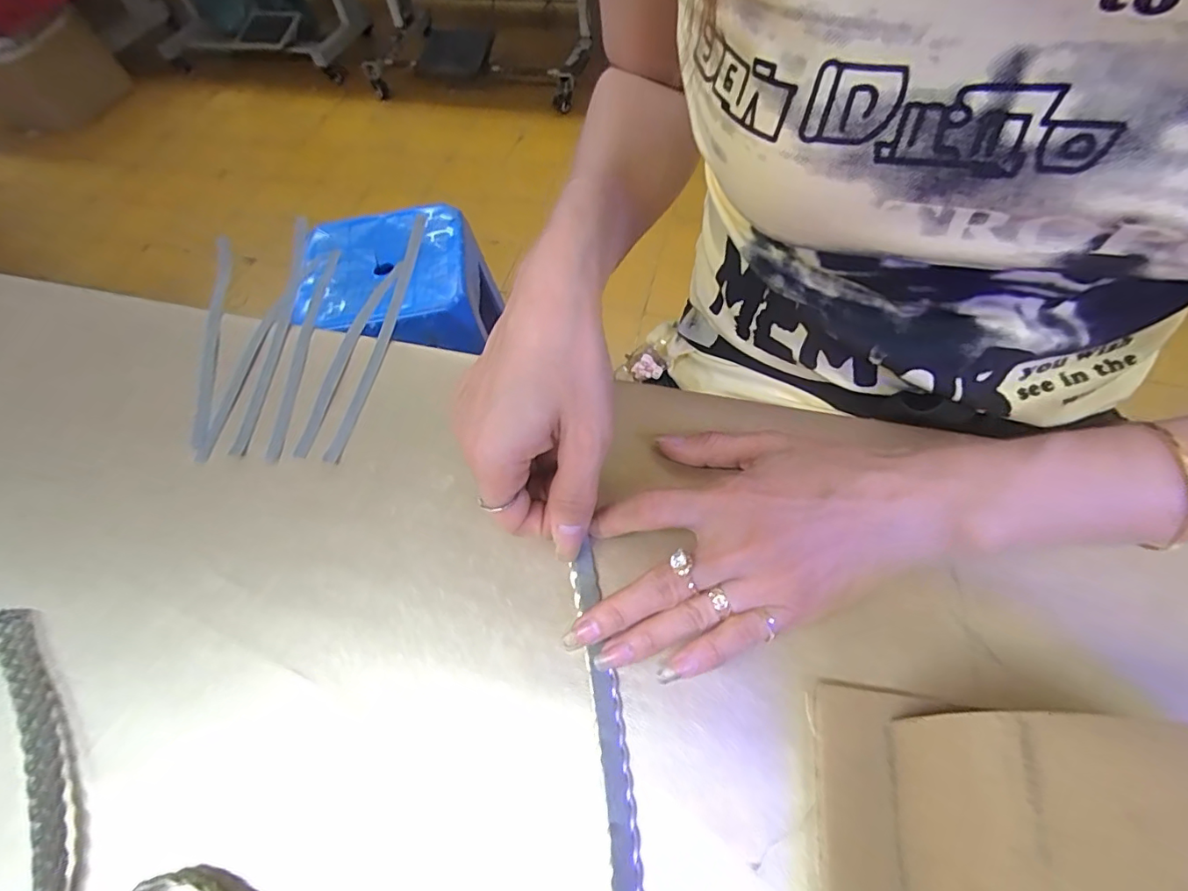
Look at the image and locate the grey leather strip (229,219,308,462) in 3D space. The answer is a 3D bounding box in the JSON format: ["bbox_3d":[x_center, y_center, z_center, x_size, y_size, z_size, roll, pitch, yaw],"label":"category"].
[{"bbox_3d":[-0.211,-0.082,0.346,0.013,0.005,0.201,-2,61,-7],"label":"grey leather strip"}]

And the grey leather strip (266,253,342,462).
[{"bbox_3d":[-0.188,-0.066,0.335,0.010,0.004,0.172,-2,61,-1],"label":"grey leather strip"}]

